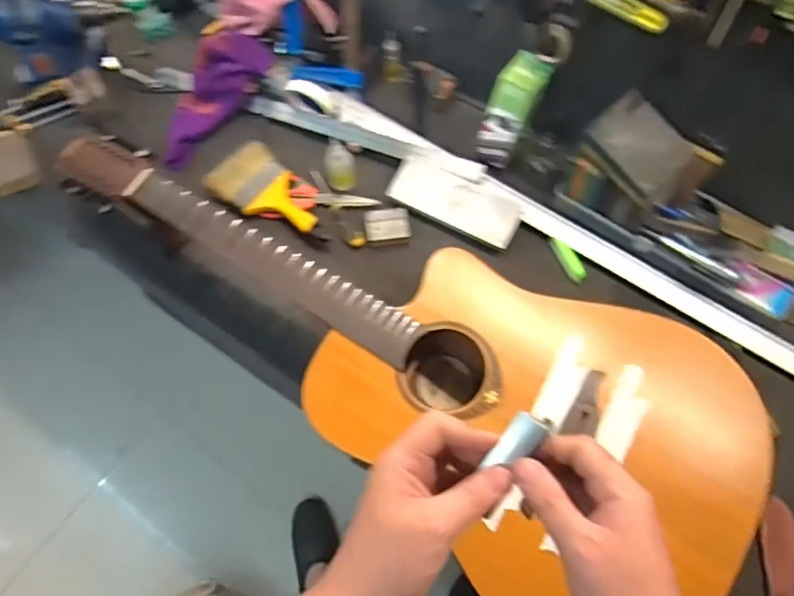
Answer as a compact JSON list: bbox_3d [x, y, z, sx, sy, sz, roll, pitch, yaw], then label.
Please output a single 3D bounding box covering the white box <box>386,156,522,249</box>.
[{"bbox_3d":[0.088,-0.151,0.825,0.202,0.018,0.083,28,71,13],"label":"white box"}]

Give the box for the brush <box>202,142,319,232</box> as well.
[{"bbox_3d":[-0.203,-0.168,0.865,0.201,0.038,0.112,37,73,15],"label":"brush"}]

